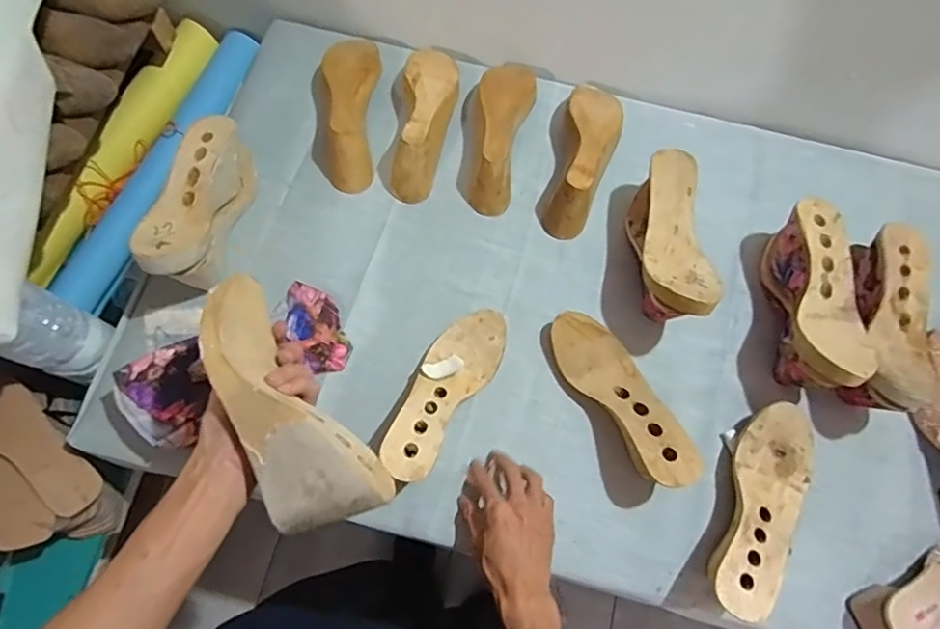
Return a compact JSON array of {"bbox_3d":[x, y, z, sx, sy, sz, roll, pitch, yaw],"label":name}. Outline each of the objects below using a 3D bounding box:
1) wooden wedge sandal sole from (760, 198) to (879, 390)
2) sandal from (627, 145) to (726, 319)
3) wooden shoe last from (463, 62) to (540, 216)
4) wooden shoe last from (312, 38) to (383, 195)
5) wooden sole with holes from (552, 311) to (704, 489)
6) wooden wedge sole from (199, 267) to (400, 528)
[{"bbox_3d":[0.421,-0.018,0.684,0.079,0.116,0.231,8,71,0],"label":"wooden wedge sandal sole"},{"bbox_3d":[0.254,-0.094,0.710,0.083,0.129,0.236,8,71,0],"label":"sandal"},{"bbox_3d":[0.042,-0.263,0.789,0.087,0.077,0.239,8,71,0],"label":"wooden shoe last"},{"bbox_3d":[-0.177,-0.303,0.791,0.086,0.073,0.244,3,71,-1],"label":"wooden shoe last"},{"bbox_3d":[0.180,0.090,0.661,0.084,0.076,0.235,-25,74,-11],"label":"wooden sole with holes"},{"bbox_3d":[-0.163,0.068,0.457,0.082,0.072,0.240,-34,64,-13],"label":"wooden wedge sole"}]

